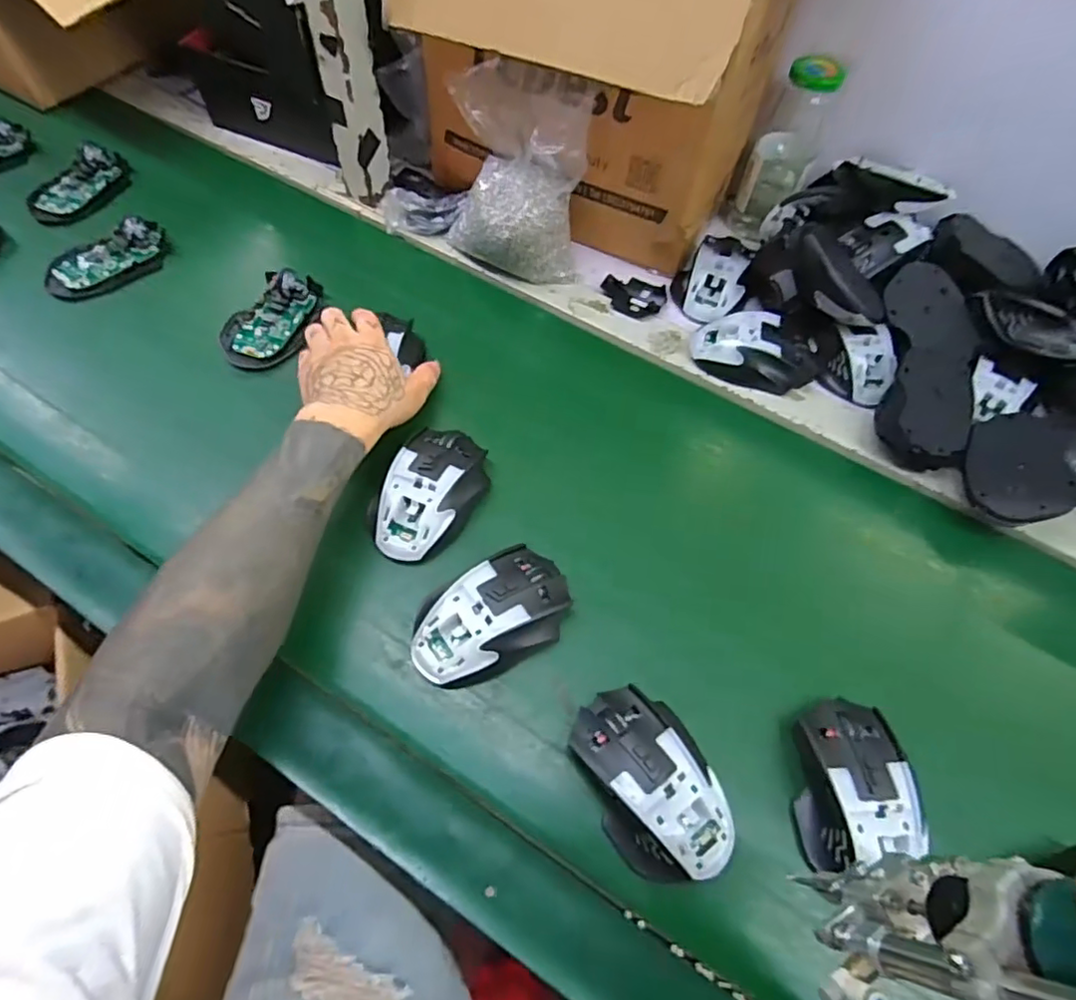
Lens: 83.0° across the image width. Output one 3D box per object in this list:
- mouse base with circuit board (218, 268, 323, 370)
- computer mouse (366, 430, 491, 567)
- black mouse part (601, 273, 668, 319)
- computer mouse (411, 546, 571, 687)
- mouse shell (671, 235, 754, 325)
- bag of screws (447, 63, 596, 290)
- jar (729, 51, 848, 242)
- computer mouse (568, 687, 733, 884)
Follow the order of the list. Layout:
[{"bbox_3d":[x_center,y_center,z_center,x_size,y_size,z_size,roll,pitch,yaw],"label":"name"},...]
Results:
[{"bbox_3d":[-0.252,-0.174,0.573,0.068,0.029,0.108,15,60,5],"label":"mouse base with circuit board"},{"bbox_3d":[-0.083,-0.008,0.474,0.067,0.032,0.111,22,60,9],"label":"computer mouse"},{"bbox_3d":[0.097,-0.211,0.618,0.063,0.012,0.049,22,60,9],"label":"black mouse part"},{"bbox_3d":[-0.031,0.081,0.424,0.115,0.034,0.067,-36,68,-22],"label":"computer mouse"},{"bbox_3d":[0.176,-0.225,0.614,0.070,0.035,0.104,18,60,6],"label":"mouse shell"},{"bbox_3d":[-0.021,-0.302,0.578,0.124,0.156,0.112,1,60,-4],"label":"bag of screws"},{"bbox_3d":[0.254,-0.359,0.629,0.059,0.172,0.058,22,61,9],"label":"jar"},{"bbox_3d":[0.071,0.176,0.381,0.070,0.040,0.115,-25,64,-18],"label":"computer mouse"}]

